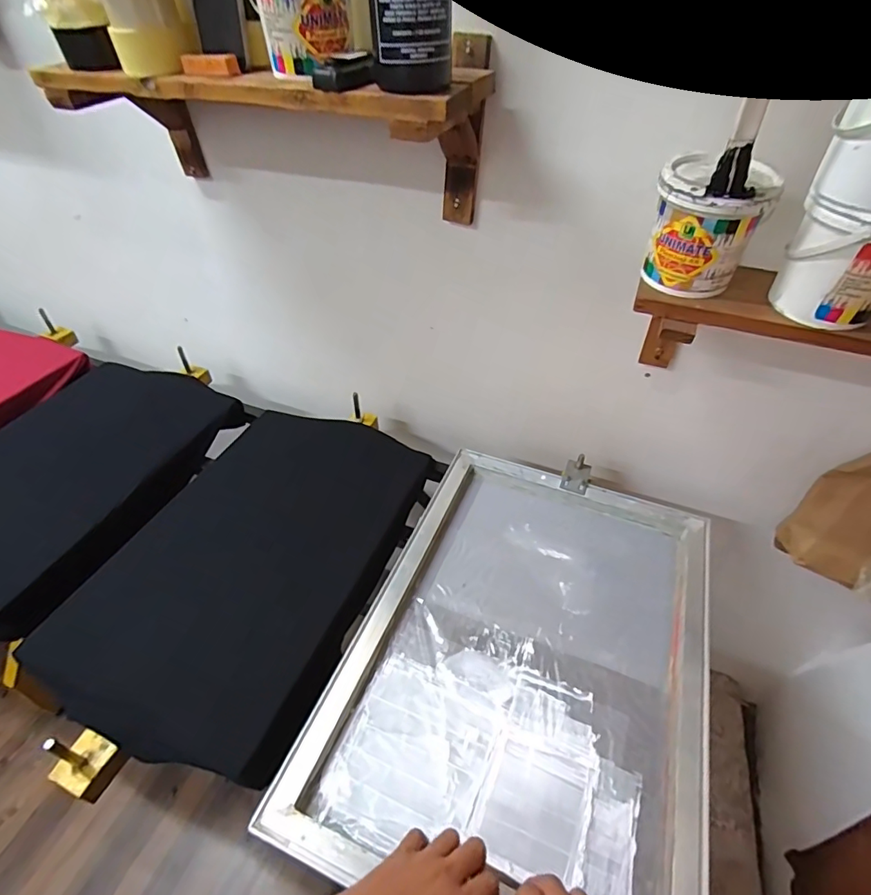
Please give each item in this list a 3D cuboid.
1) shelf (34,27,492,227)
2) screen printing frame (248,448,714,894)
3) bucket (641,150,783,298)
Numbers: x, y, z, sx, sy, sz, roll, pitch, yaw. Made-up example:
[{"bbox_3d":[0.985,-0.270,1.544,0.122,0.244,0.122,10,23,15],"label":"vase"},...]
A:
[{"bbox_3d":[-0.249,-0.478,0.774,0.657,0.220,0.231,17,48,18],"label":"shelf"},{"bbox_3d":[0.134,0.278,0.700,0.461,0.035,0.648,16,45,16],"label":"screen printing frame"},{"bbox_3d":[0.324,-0.263,0.598,0.121,0.129,0.102,24,50,24],"label":"bucket"}]

